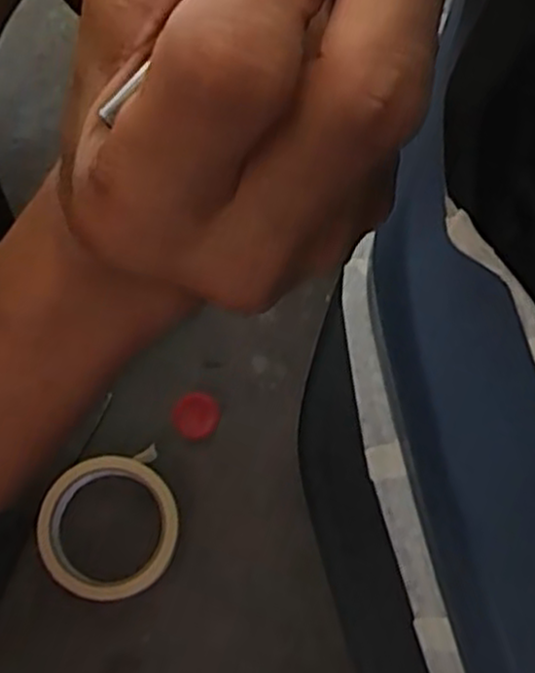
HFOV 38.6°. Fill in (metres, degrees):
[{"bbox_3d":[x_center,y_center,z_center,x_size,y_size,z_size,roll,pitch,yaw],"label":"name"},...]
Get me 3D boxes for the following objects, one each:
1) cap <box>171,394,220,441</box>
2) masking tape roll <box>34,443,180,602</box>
[{"bbox_3d":[-0.054,0.060,0.574,0.033,0.008,0.035,0,72,1],"label":"cap"},{"bbox_3d":[-0.114,0.137,0.546,0.099,0.019,0.096,0,72,1],"label":"masking tape roll"}]

